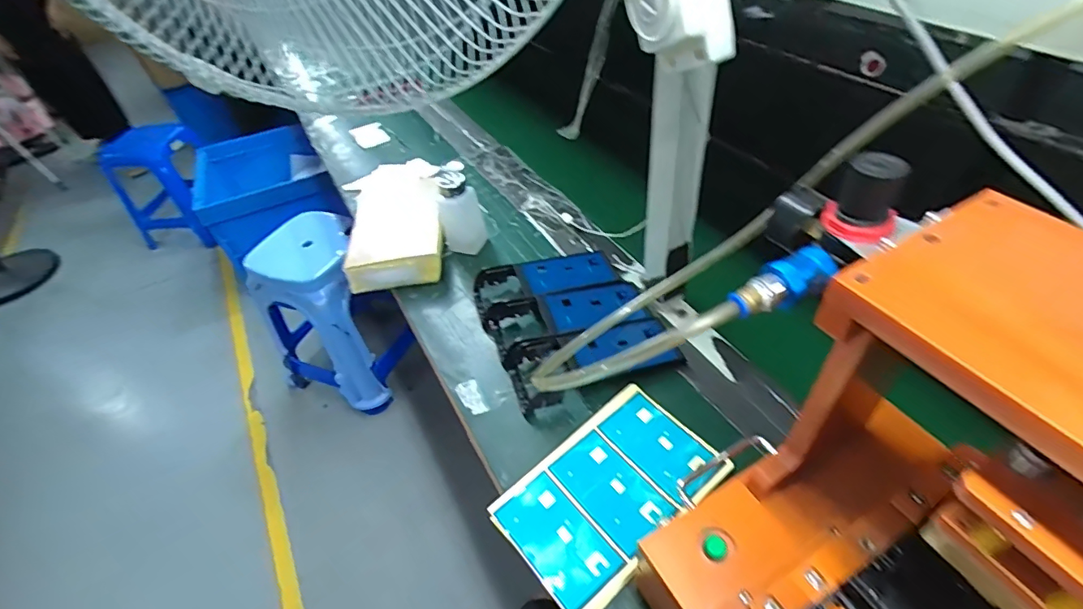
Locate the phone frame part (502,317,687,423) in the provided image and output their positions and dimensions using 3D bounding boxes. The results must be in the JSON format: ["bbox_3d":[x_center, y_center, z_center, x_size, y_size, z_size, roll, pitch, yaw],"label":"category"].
[{"bbox_3d":[0.065,0.067,0.647,0.213,0.040,0.091,-18,47,-10],"label":"phone frame part"}]

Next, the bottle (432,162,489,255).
[{"bbox_3d":[-0.134,-0.153,0.831,0.067,0.142,0.062,-16,47,-9],"label":"bottle"}]

